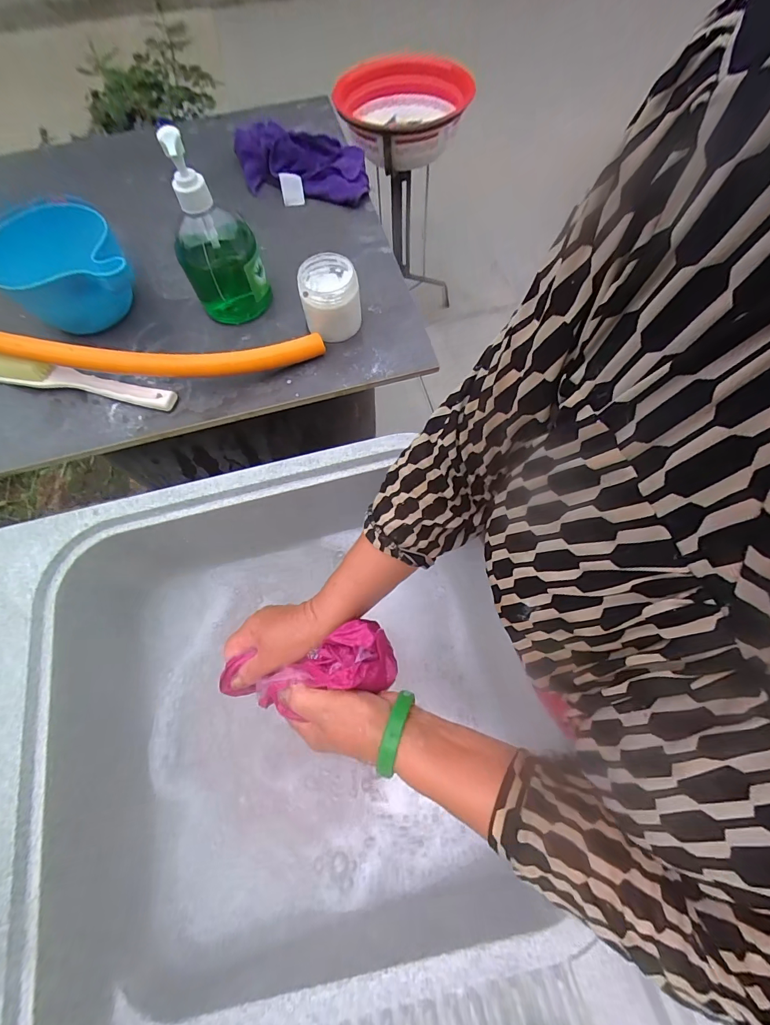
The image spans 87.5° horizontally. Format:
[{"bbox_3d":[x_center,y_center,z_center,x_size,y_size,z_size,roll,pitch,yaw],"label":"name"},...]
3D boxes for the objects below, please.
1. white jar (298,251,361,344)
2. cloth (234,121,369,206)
[{"bbox_3d":[-0.063,-0.243,0.456,0.062,0.069,0.065,0,66,0],"label":"white jar"},{"bbox_3d":[-0.122,-0.507,0.584,0.202,0.040,0.140,3,66,1],"label":"cloth"}]

